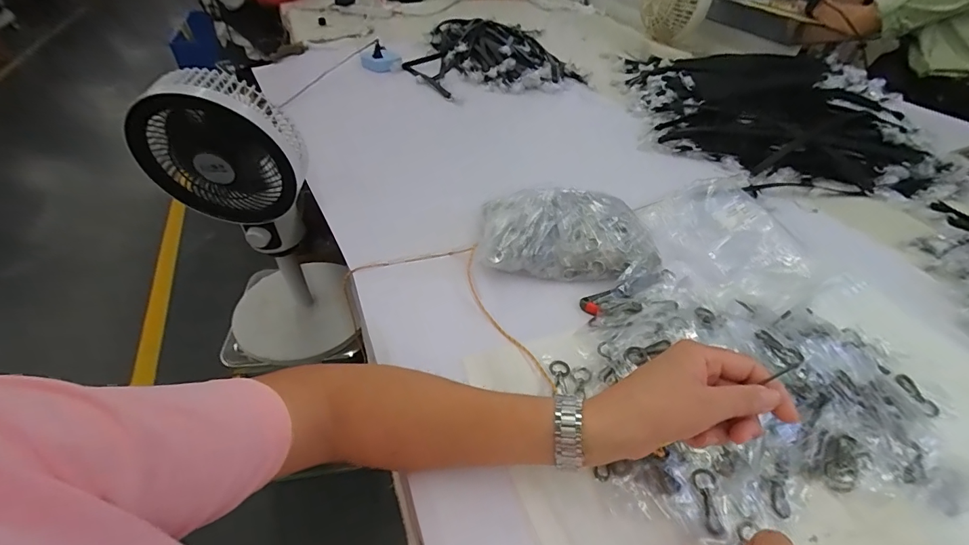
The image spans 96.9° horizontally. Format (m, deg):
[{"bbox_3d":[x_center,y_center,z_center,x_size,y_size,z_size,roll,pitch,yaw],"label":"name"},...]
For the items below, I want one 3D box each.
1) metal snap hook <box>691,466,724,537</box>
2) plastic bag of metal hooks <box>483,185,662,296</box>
[{"bbox_3d":[0.197,0.201,0.378,0.020,0.005,0.053,8,43,7],"label":"metal snap hook"},{"bbox_3d":[0.112,-0.049,0.597,0.246,0.079,0.140,9,43,8],"label":"plastic bag of metal hooks"}]

